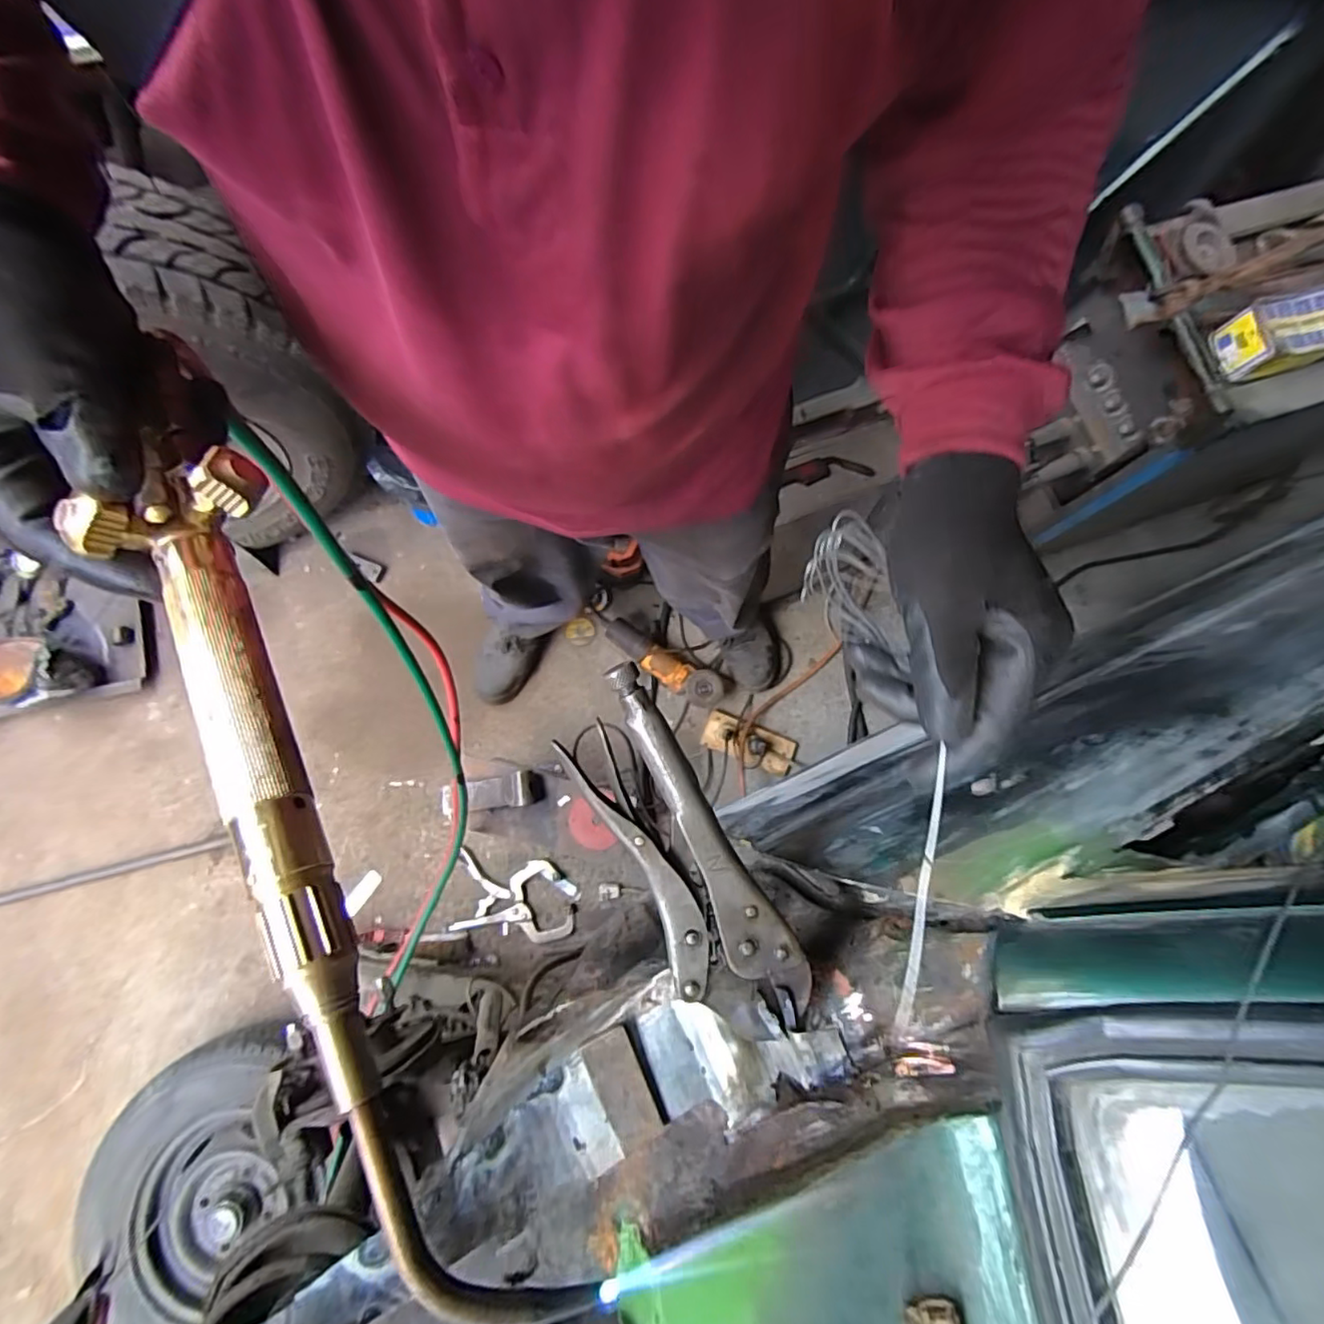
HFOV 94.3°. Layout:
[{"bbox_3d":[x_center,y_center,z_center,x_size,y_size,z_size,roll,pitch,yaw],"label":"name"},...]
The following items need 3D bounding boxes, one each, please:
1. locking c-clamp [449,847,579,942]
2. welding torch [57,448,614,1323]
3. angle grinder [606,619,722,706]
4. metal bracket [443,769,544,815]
[{"bbox_3d":[-0.307,0.493,1.287,0.252,0.022,0.156,6,79,0],"label":"locking c-clamp"},{"bbox_3d":[-0.120,0.060,0.206,0.054,0.033,0.315,-28,74,-7],"label":"welding torch"},{"bbox_3d":[0.005,0.003,1.335,0.285,0.076,0.078,34,80,-9],"label":"angle grinder"},{"bbox_3d":[-0.294,0.229,1.076,0.170,0.044,0.067,-7,79,-3],"label":"metal bracket"}]

